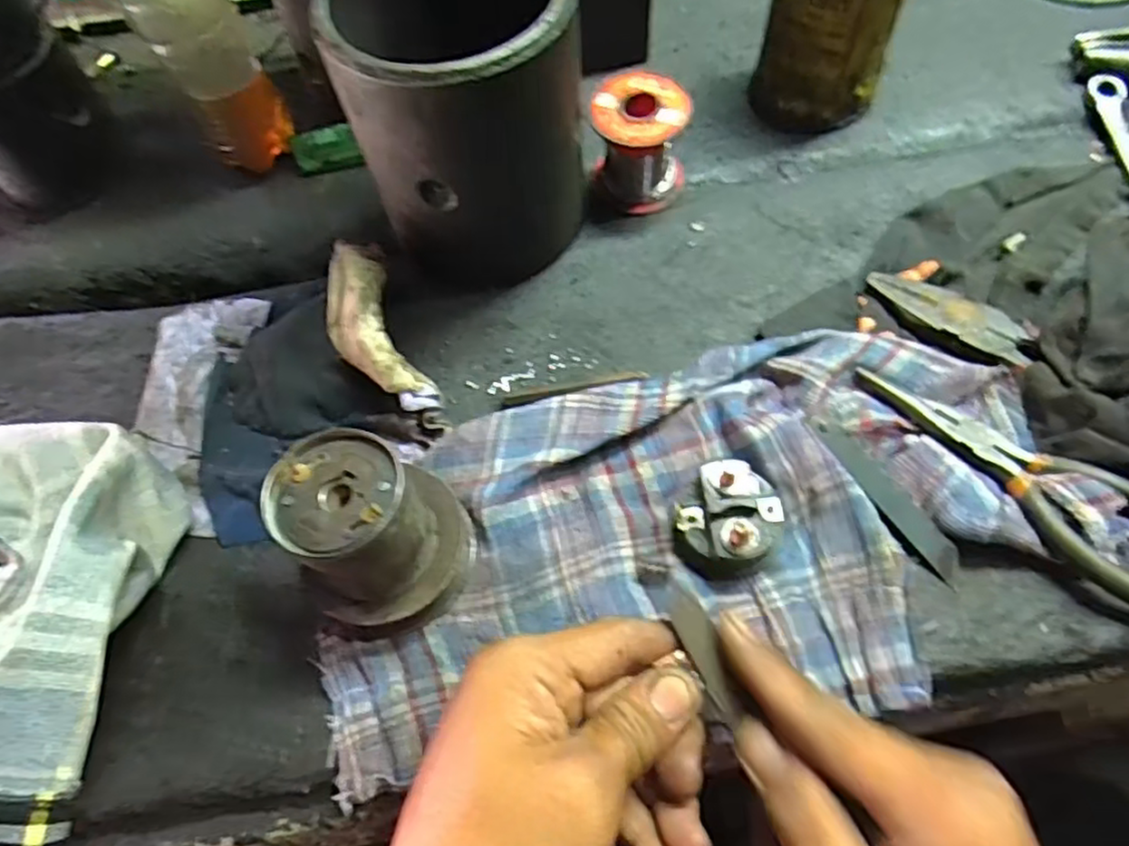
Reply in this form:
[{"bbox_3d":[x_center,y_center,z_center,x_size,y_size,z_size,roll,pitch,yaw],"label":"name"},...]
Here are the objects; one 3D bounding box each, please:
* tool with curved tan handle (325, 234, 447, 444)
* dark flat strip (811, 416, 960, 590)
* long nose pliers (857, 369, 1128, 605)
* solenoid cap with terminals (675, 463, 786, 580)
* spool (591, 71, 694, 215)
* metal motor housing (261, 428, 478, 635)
[{"bbox_3d":[-0.090,-0.040,0.339,0.039,0.023,0.105,-27,82,-11],"label":"tool with curved tan handle"},{"bbox_3d":[0.141,0.030,0.304,0.014,0.004,0.087,-38,68,11],"label":"dark flat strip"},{"bbox_3d":[0.198,0.019,0.298,0.045,0.010,0.150,-39,65,-17],"label":"long nose pliers"},{"bbox_3d":[0.070,0.041,0.292,0.041,0.026,0.048,32,68,20],"label":"solenoid cap with terminals"},{"bbox_3d":[0.042,-0.154,0.386,0.050,0.056,0.050,-2,60,3],"label":"spool"},{"bbox_3d":[-0.076,0.044,0.278,0.060,0.068,0.060,-2,60,3],"label":"metal motor housing"}]

